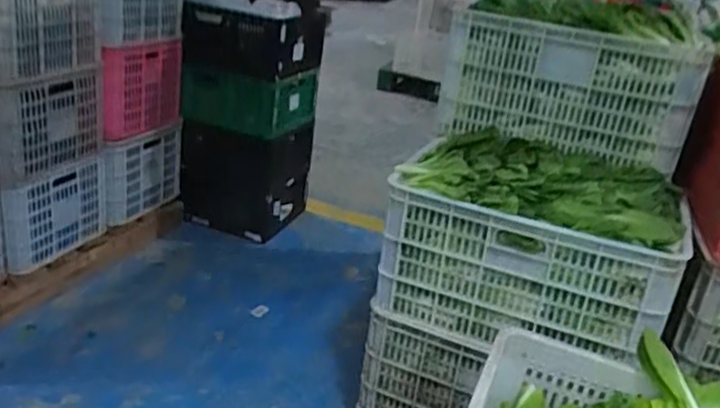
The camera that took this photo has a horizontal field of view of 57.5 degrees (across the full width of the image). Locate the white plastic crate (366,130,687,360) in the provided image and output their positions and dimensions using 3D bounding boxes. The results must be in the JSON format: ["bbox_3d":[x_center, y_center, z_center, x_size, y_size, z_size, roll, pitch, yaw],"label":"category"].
[{"bbox_3d":[0.371,0.080,1.477,0.583,0.376,0.377,14,25,15],"label":"white plastic crate"}]

